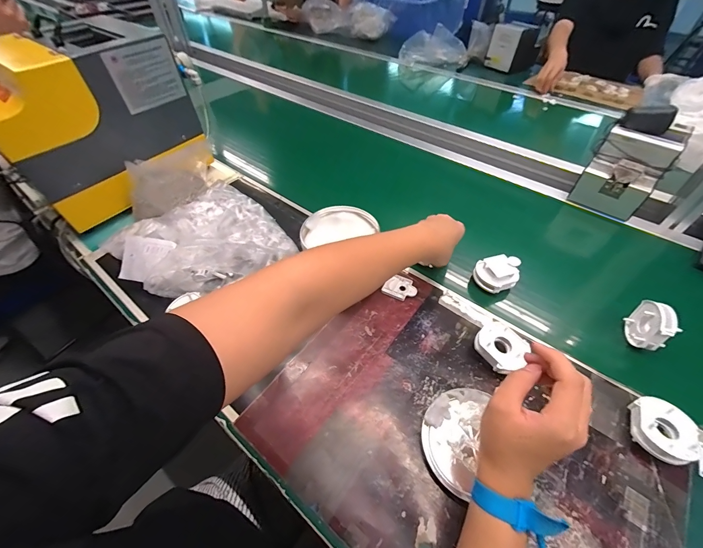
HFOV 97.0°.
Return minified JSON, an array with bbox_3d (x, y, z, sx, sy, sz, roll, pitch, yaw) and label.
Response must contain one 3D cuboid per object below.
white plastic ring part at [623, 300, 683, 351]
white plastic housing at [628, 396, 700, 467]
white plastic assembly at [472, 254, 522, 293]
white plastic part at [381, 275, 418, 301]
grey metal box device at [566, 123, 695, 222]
[{"bbox_3d":[0.443,0.078,0.462,0.025,0.067,0.065,15,51,13],"label":"white plastic ring part"},{"bbox_3d":[0.374,0.191,0.380,0.061,0.038,0.069,23,54,19],"label":"white plastic housing"},{"bbox_3d":[0.257,-0.003,0.544,0.068,0.035,0.061,-15,51,-12],"label":"white plastic assembly"},{"bbox_3d":[0.087,0.025,0.546,0.054,0.007,0.044,19,52,16],"label":"white plastic part"},{"bbox_3d":[0.593,-0.233,0.673,0.127,0.139,0.165,34,58,26],"label":"grey metal box device"}]

